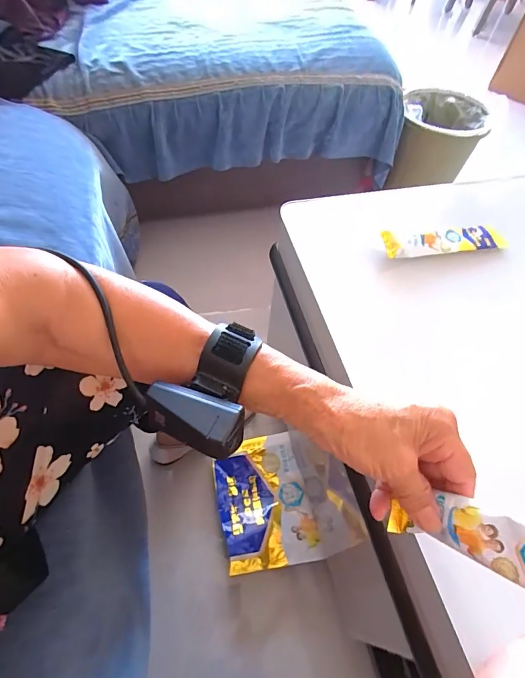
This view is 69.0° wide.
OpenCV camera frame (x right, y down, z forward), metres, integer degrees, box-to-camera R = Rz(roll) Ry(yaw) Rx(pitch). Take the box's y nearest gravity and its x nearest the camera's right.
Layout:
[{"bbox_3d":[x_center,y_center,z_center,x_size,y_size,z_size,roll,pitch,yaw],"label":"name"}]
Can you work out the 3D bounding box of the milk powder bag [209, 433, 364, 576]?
[{"bbox_3d":[0.042,0.284,0.694,0.240,0.024,0.215,-9,57,-9],"label":"milk powder bag"}]

